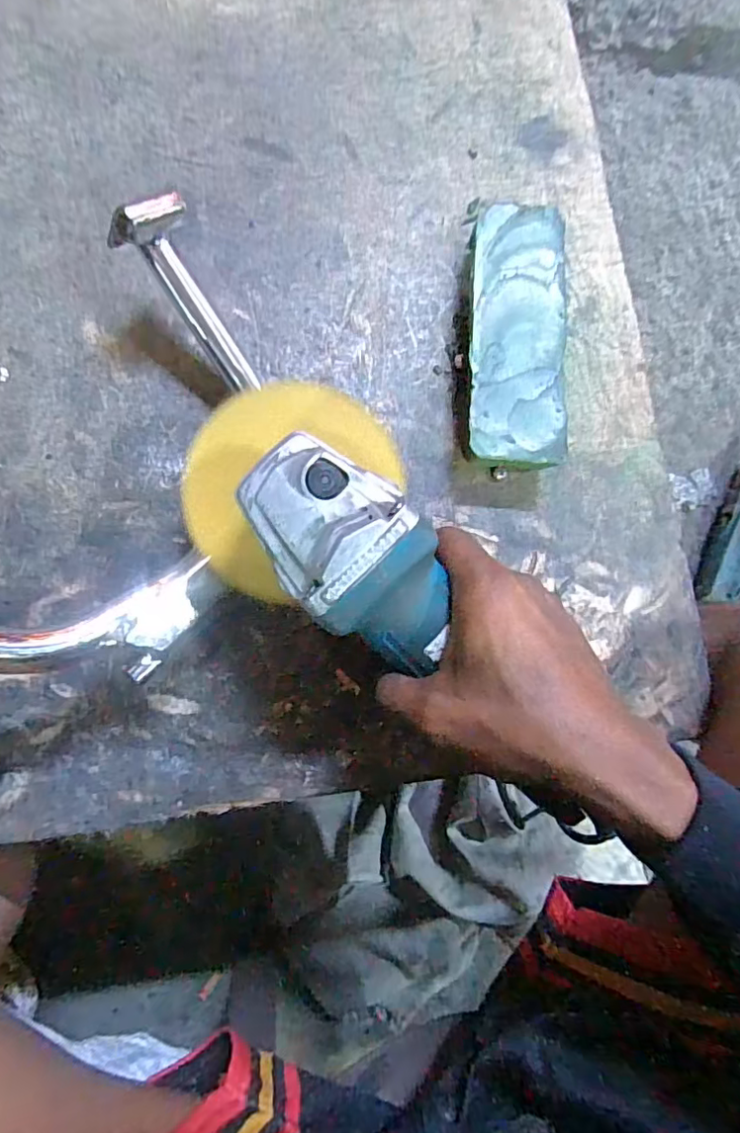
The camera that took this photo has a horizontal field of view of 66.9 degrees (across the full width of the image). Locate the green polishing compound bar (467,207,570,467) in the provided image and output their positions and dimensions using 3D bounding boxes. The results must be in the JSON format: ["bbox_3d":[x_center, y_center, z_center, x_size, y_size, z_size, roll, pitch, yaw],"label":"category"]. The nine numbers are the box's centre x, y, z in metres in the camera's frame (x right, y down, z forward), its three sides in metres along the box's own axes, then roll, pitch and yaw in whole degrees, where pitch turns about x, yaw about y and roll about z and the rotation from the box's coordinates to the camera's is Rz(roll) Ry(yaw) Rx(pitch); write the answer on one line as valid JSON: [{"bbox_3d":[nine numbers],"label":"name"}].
[{"bbox_3d":[0.096,-0.151,0.379,0.061,0.033,0.176,4,82,-4],"label":"green polishing compound bar"}]

